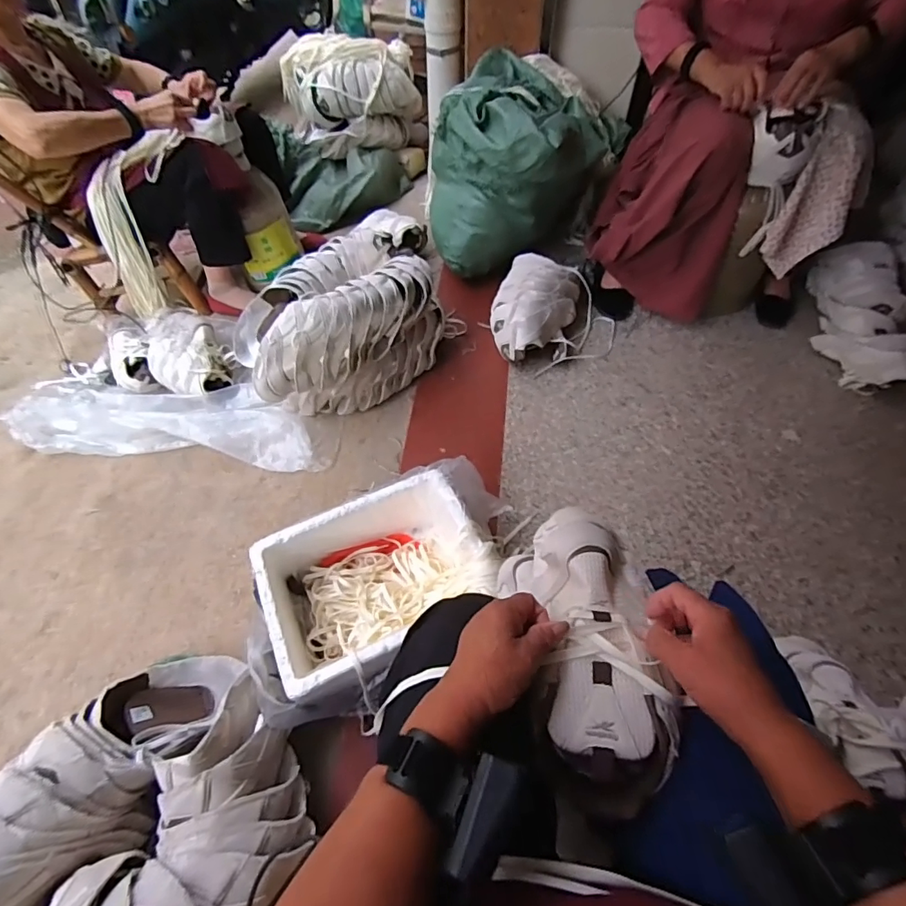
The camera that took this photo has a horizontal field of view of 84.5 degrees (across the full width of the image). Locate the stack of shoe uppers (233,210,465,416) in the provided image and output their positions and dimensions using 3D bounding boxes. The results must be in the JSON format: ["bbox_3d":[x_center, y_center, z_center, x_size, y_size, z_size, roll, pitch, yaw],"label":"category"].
[{"bbox_3d":[-0.250,-0.291,1.159,0.477,0.241,0.304,-36,62,-21],"label":"stack of shoe uppers"}]

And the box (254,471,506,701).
[{"bbox_3d":[-0.121,0.219,0.835,0.343,0.156,0.260,-23,58,-14],"label":"box"}]

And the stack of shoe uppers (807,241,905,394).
[{"bbox_3d":[0.992,-0.344,1.195,0.165,0.142,0.401,11,56,9],"label":"stack of shoe uppers"}]

